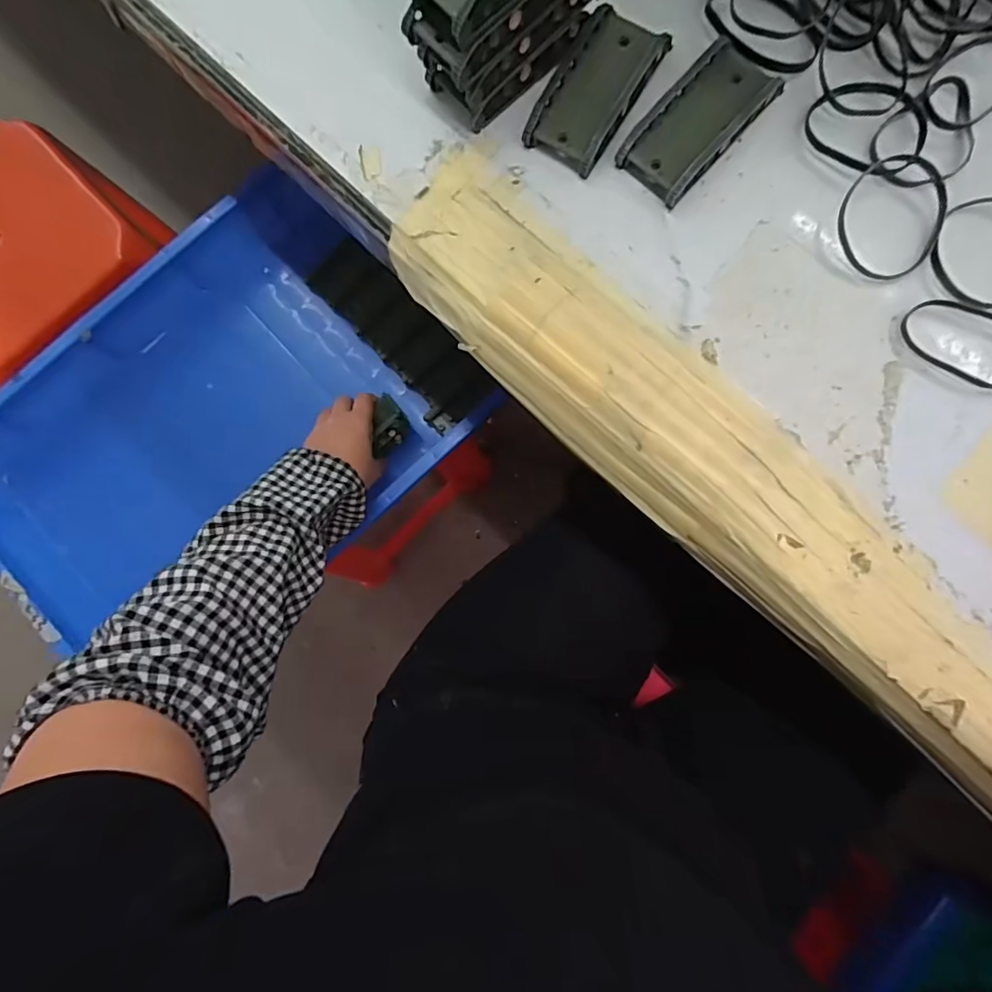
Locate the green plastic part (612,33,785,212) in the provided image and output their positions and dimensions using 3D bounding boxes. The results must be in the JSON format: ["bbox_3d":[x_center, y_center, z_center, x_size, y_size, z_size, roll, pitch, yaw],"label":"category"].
[{"bbox_3d":[0.113,-0.207,0.280,0.045,0.020,0.087,42,88,5],"label":"green plastic part"}]

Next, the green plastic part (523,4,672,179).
[{"bbox_3d":[0.056,-0.229,0.285,0.046,0.016,0.087,32,87,5],"label":"green plastic part"}]

